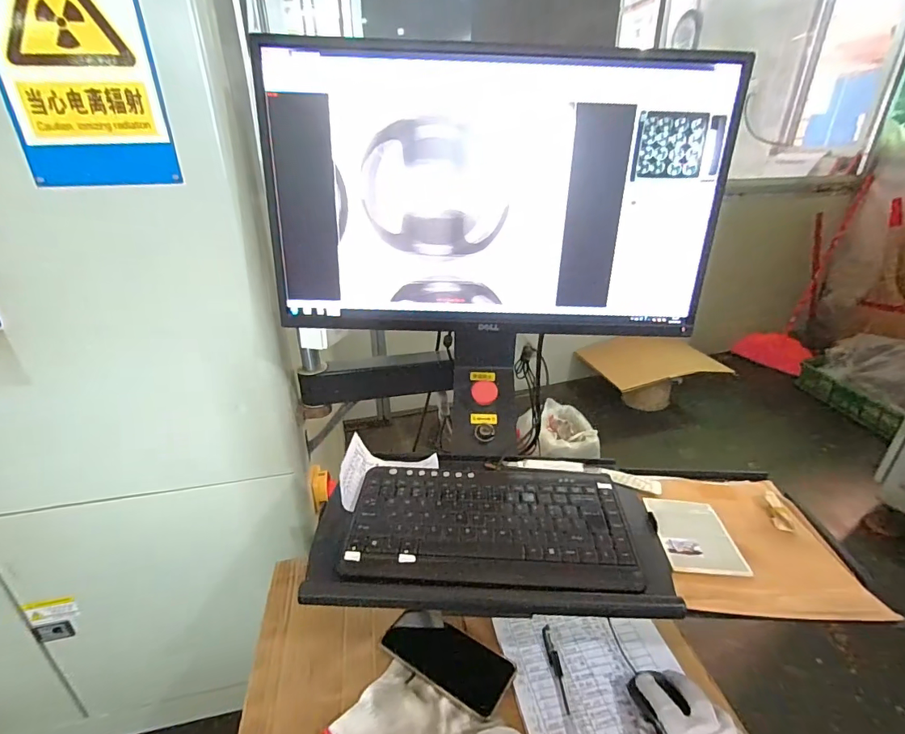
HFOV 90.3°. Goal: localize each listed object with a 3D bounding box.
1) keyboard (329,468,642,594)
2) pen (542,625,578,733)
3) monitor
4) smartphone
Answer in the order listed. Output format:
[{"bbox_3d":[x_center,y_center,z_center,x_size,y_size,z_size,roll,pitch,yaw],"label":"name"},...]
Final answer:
[{"bbox_3d":[0.041,0.178,0.525,0.313,0.020,0.158,2,27,4],"label":"keyboard"},{"bbox_3d":[0.131,0.383,0.541,0.014,0.015,0.147,-2,27,-5],"label":"pen"},{"bbox_3d":[0.052,-0.203,0.559,0.549,0.313,0.061,1,27,1],"label":"monitor"},{"bbox_3d":[-0.008,0.370,0.578,0.167,0.012,0.081,19,32,33],"label":"smartphone"}]

